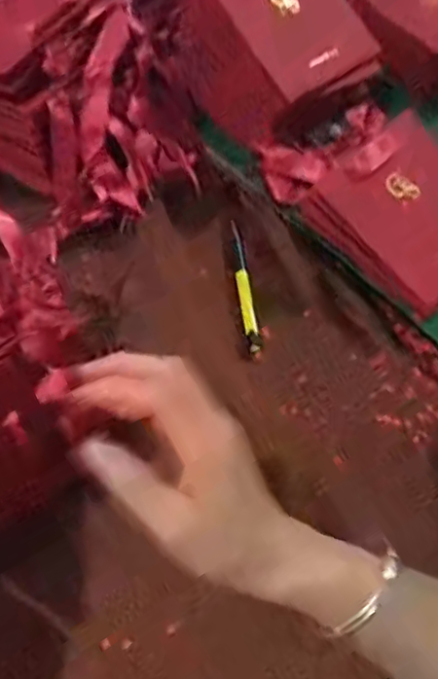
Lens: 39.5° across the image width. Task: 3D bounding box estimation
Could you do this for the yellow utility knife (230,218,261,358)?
[{"bbox_3d":[0.021,-0.047,0.522,0.012,0.010,0.127,-5,61,-6],"label":"yellow utility knife"}]

